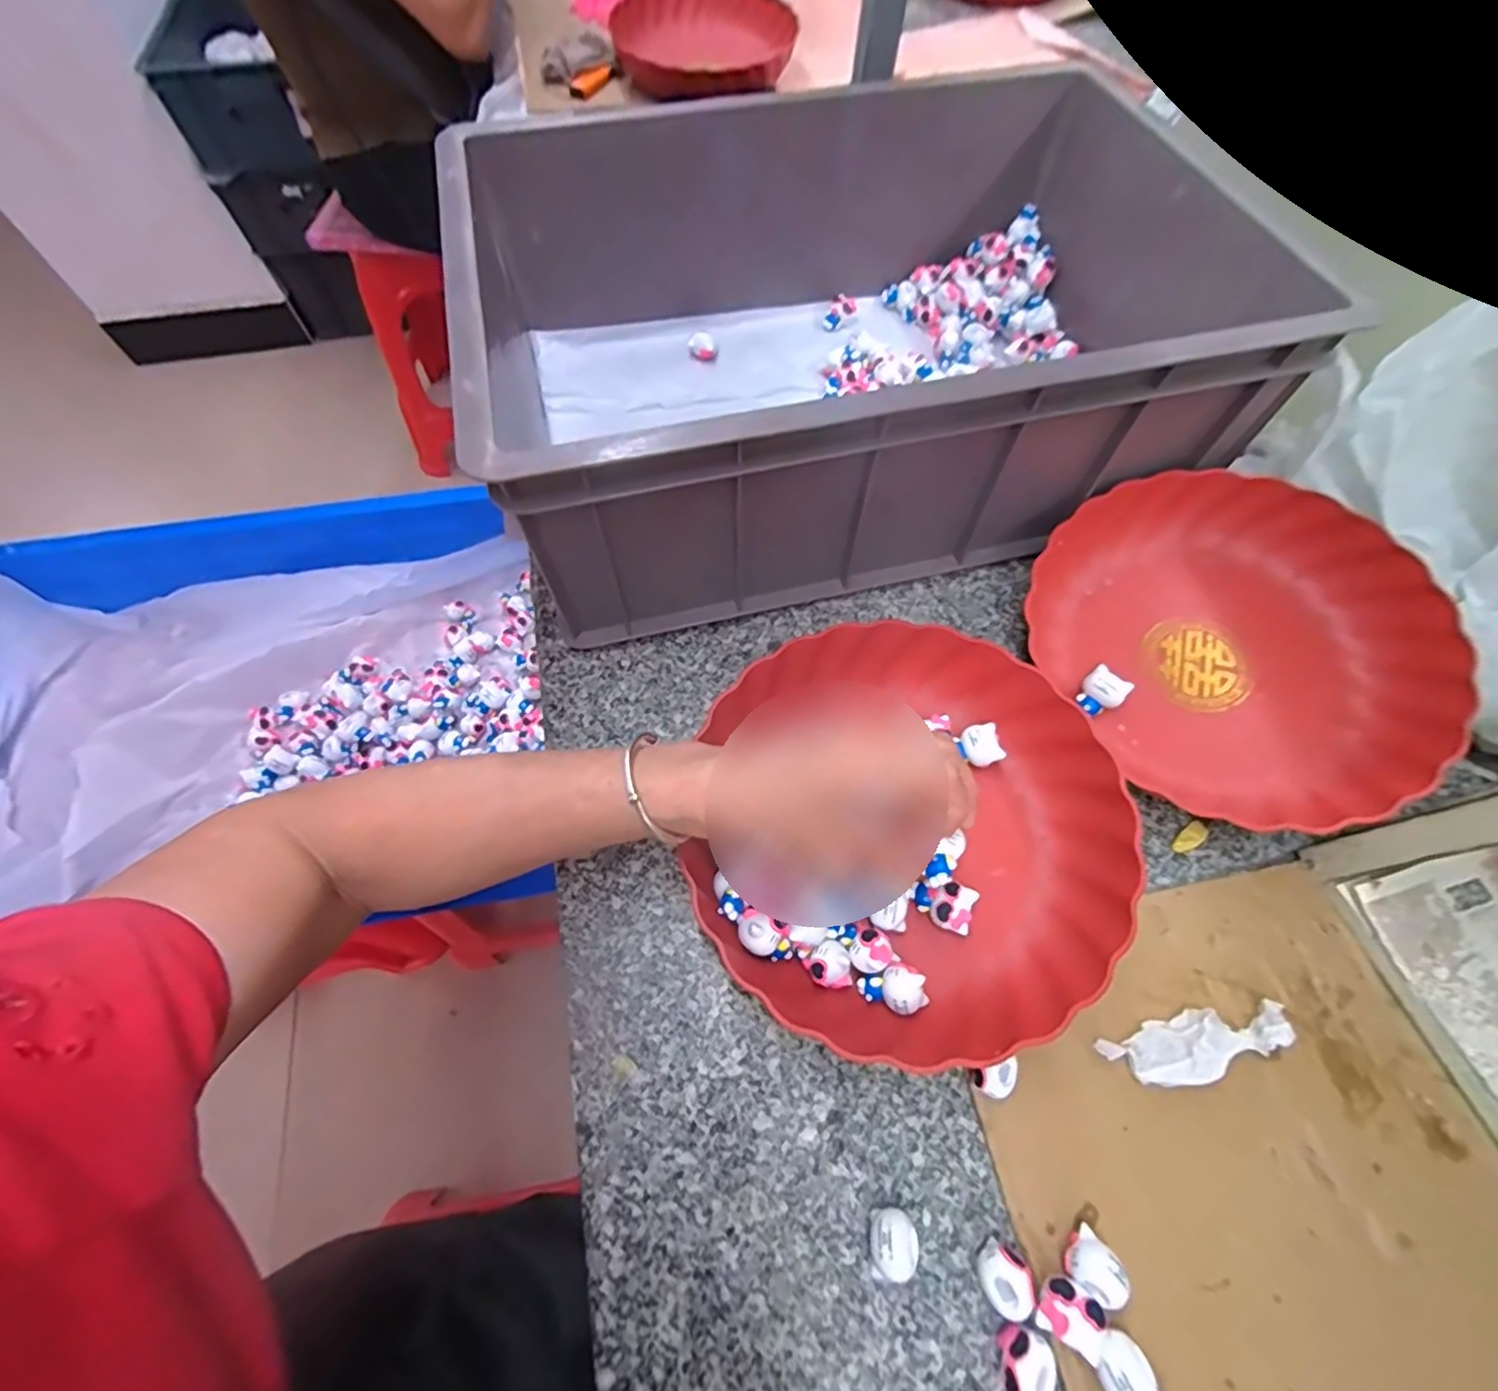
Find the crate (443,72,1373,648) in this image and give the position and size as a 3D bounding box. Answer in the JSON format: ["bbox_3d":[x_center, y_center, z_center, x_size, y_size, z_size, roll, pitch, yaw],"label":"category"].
[{"bbox_3d":[0.072,-0.272,0.468,0.510,0.189,0.356,-11,63,-6],"label":"crate"}]

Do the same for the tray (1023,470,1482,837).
[{"bbox_3d":[0.313,-0.039,0.422,0.223,0.053,0.241,-42,70,-17],"label":"tray"}]

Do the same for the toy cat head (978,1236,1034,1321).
[{"bbox_3d":[0.116,0.264,0.291,0.022,0.020,0.022,-40,69,-17],"label":"toy cat head"}]

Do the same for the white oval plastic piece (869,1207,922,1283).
[{"bbox_3d":[0.066,0.254,0.298,0.024,0.021,0.025,-19,65,-8],"label":"white oval plastic piece"}]

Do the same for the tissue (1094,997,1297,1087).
[{"bbox_3d":[0.229,0.180,0.331,0.094,0.024,0.028,-14,64,-5],"label":"tissue"}]

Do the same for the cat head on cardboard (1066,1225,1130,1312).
[{"bbox_3d":[0.154,0.257,0.288,0.020,0.021,0.026,-39,69,-16],"label":"cat head on cardboard"}]

